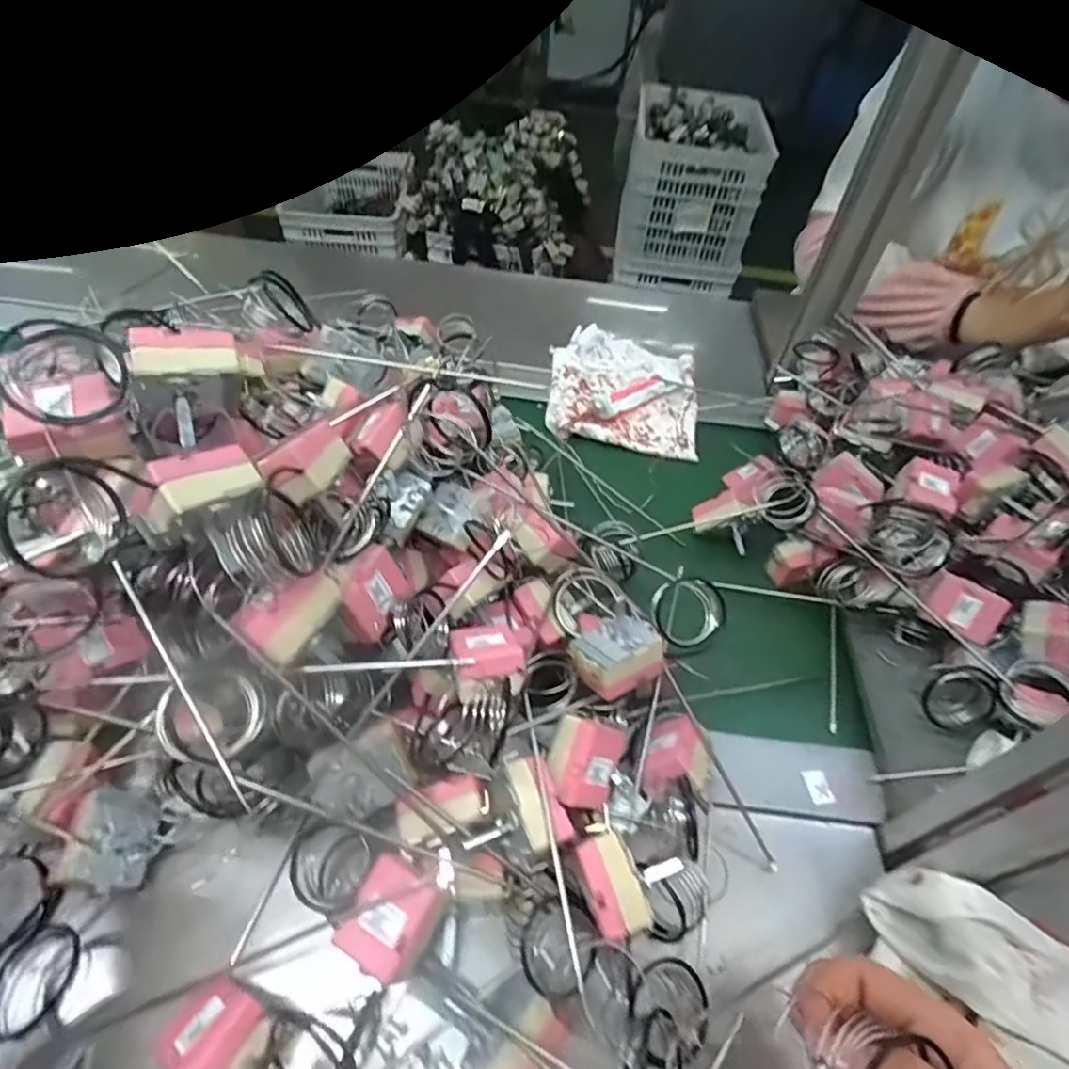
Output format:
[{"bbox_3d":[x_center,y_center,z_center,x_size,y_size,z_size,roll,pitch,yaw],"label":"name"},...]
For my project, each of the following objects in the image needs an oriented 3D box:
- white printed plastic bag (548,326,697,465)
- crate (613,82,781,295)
[{"bbox_3d":[0.092,-0.155,0.641,0.148,0.028,0.172,8,50,0],"label":"white printed plastic bag"},{"bbox_3d":[0.410,-0.940,1.705,0.313,0.376,0.465,10,50,2],"label":"crate"}]

